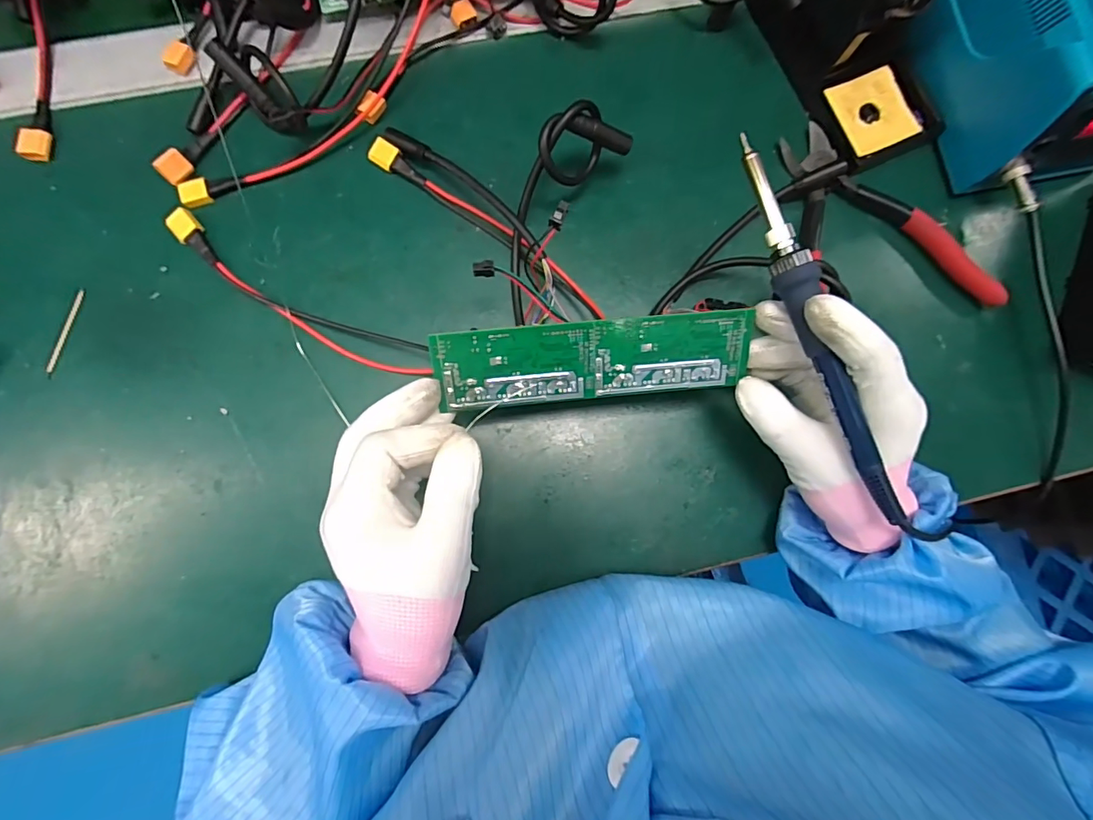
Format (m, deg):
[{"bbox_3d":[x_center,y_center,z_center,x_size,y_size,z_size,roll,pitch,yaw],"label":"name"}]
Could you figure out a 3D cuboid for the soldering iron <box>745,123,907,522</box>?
[{"bbox_3d":[0.136,-0.042,0.251,0.016,0.015,0.204,-22,89,-5],"label":"soldering iron"}]

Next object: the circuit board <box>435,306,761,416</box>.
[{"bbox_3d":[0.027,-0.026,0.274,0.169,0.004,0.045,-6,116,-4],"label":"circuit board"}]

